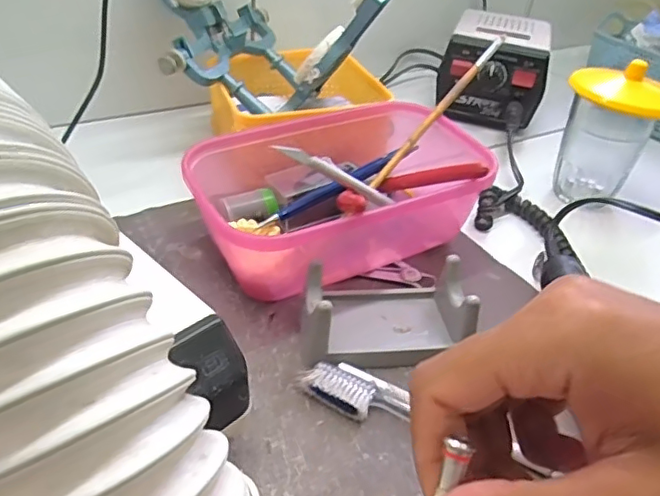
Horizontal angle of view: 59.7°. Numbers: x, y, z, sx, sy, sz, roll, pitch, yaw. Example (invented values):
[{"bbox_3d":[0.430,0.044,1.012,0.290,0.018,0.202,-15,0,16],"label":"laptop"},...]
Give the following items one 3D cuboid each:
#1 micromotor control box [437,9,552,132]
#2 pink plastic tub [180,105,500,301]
[{"bbox_3d":[0.173,-0.187,0.596,0.101,0.077,0.122,18,39,15],"label":"micromotor control box"},{"bbox_3d":[0.003,-0.042,0.399,0.197,0.070,0.149,-12,41,-23],"label":"pink plastic tub"}]

